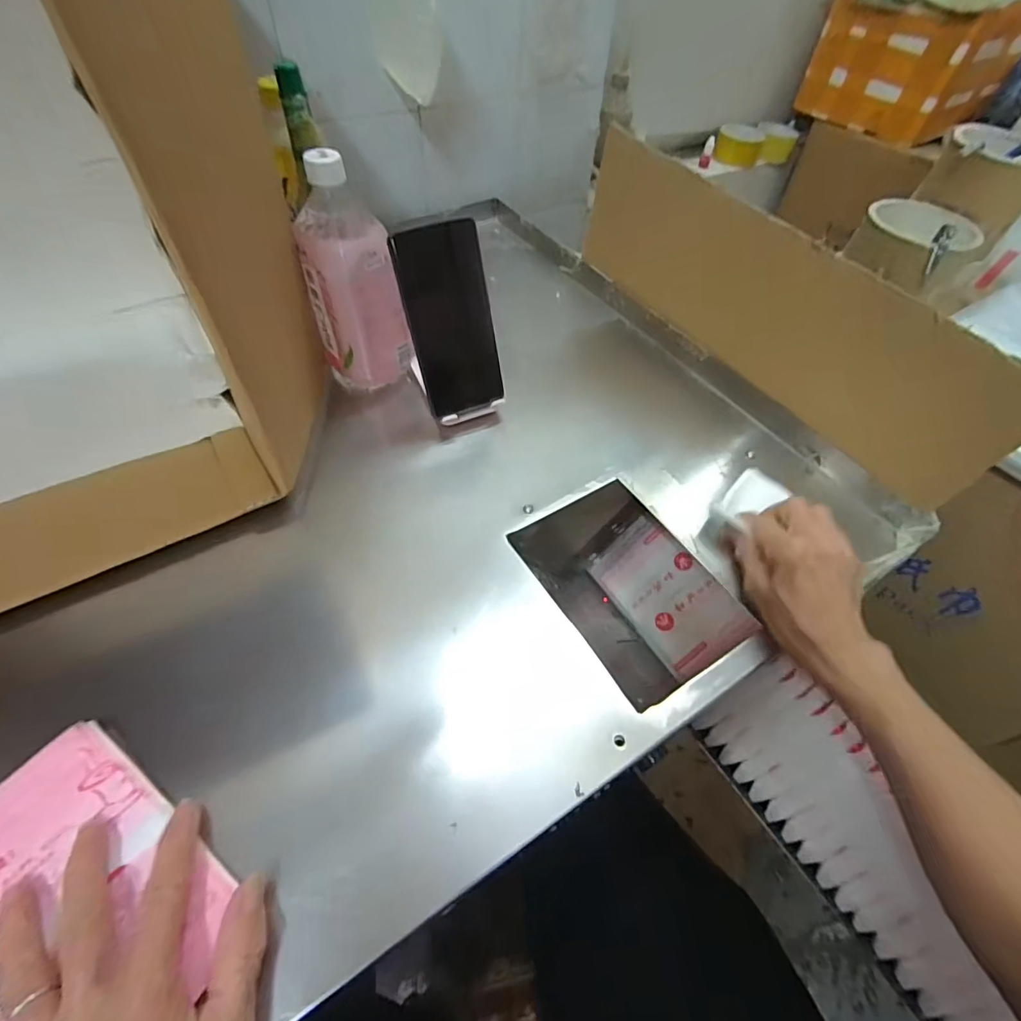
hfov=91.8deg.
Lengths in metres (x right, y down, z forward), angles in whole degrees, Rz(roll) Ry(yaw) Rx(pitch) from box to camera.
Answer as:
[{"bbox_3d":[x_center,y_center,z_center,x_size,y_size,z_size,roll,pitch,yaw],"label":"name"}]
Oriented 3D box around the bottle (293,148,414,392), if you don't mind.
[{"bbox_3d":[-0.151,-0.214,0.473,0.079,0.203,0.072,-19,56,-17],"label":"bottle"}]

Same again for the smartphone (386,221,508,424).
[{"bbox_3d":[-0.053,-0.168,0.450,0.075,0.158,0.007,-18,34,-11],"label":"smartphone"}]

